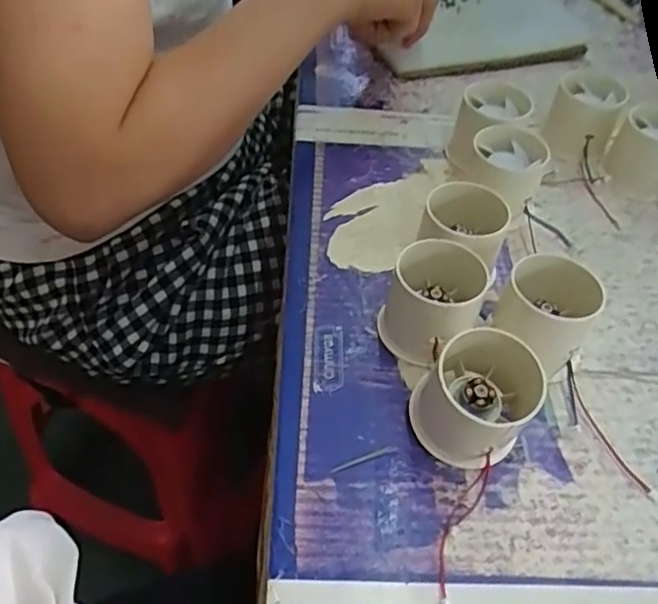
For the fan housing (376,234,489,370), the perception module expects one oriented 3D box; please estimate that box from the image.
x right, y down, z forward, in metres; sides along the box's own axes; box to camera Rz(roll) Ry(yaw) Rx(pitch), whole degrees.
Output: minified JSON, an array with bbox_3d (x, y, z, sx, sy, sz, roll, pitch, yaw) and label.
[{"bbox_3d":[0.058,-0.002,0.363,0.054,0.051,0.061,12,49,7],"label":"fan housing"}]

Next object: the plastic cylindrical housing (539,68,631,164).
[{"bbox_3d":[0.197,-0.143,0.501,0.052,0.045,0.062,19,50,14],"label":"plastic cylindrical housing"}]

